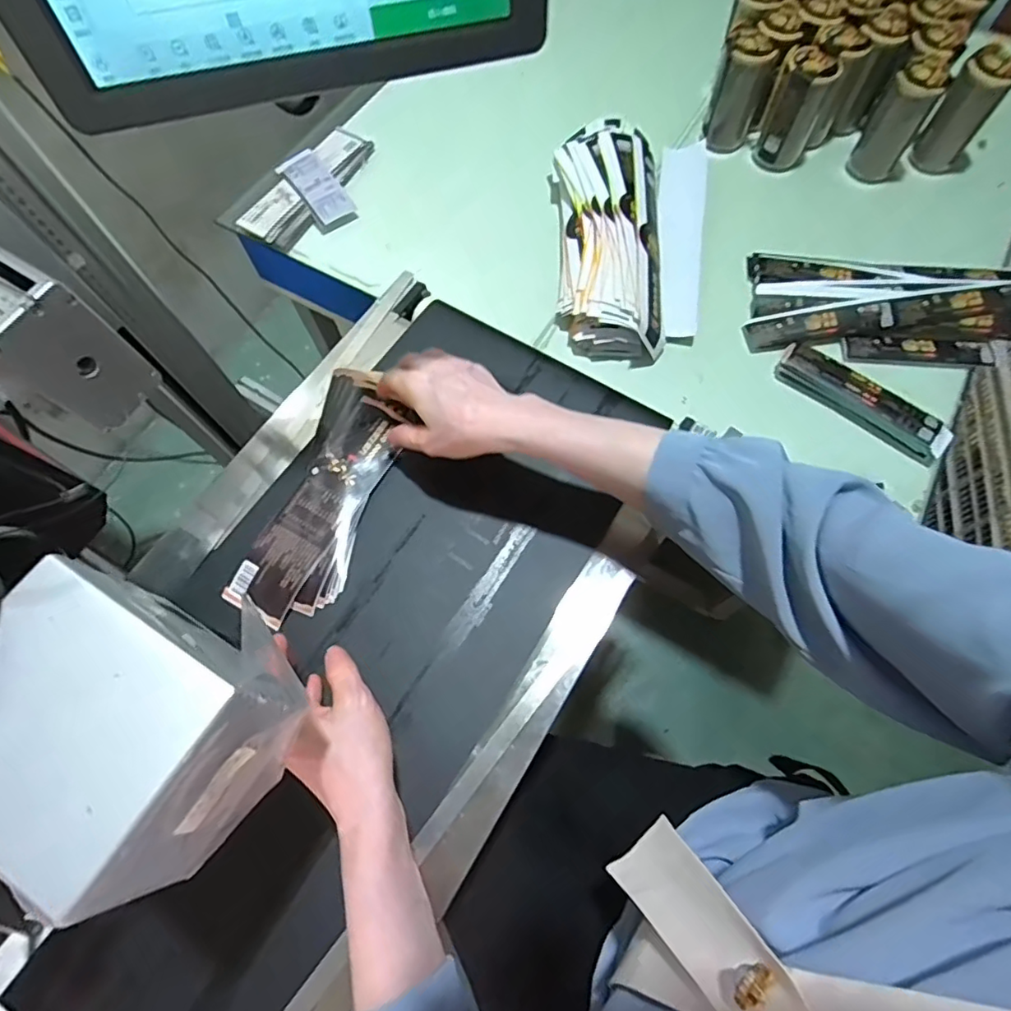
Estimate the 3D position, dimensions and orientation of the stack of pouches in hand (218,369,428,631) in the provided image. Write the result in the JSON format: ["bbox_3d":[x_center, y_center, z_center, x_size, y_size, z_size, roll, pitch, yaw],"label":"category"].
[{"bbox_3d":[-0.168,-0.017,0.534,0.091,0.014,0.254,15,70,5],"label":"stack of pouches in hand"}]

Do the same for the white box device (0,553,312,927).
[{"bbox_3d":[-0.171,0.095,0.263,0.118,0.087,0.111,33,71,11],"label":"white box device"}]

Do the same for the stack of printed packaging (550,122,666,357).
[{"bbox_3d":[0.138,-0.374,0.755,0.137,0.075,0.383,0,67,1],"label":"stack of printed packaging"}]

